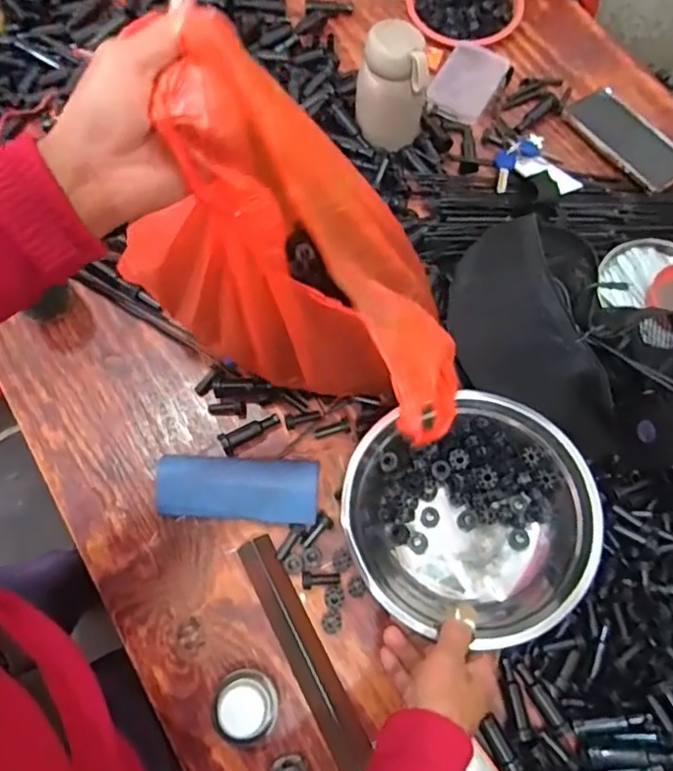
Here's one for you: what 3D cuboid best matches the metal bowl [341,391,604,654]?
[{"bbox_3d":[0.118,0.123,0.552,0.213,0.100,0.212,1,68,-3],"label":"metal bowl"}]

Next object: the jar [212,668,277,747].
[{"bbox_3d":[-0.081,0.290,0.521,0.055,0.038,0.060,0,71,0],"label":"jar"}]

